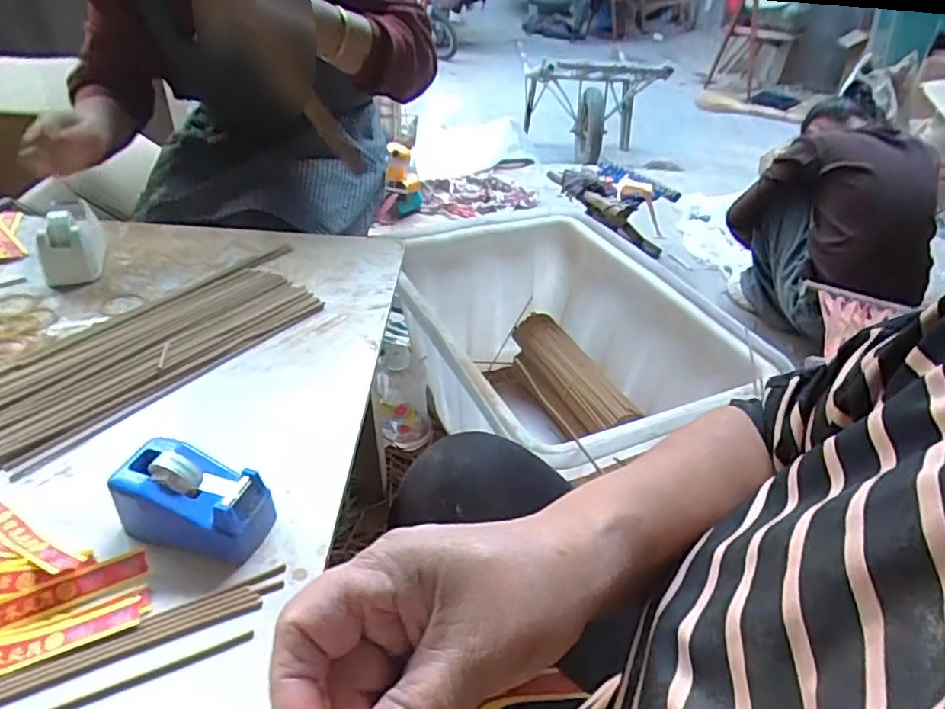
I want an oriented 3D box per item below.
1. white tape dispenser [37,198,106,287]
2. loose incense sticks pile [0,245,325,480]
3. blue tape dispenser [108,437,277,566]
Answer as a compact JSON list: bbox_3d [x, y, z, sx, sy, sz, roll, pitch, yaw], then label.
[{"bbox_3d":[-0.467,-0.136,0.712,0.060,0.063,0.117,-13,40,-22],"label":"white tape dispenser"},{"bbox_3d":[-0.304,-0.018,0.615,0.154,0.010,0.352,23,41,23],"label":"loose incense sticks pile"},{"bbox_3d":[-0.193,0.103,0.430,0.103,0.055,0.058,14,38,12],"label":"blue tape dispenser"}]

